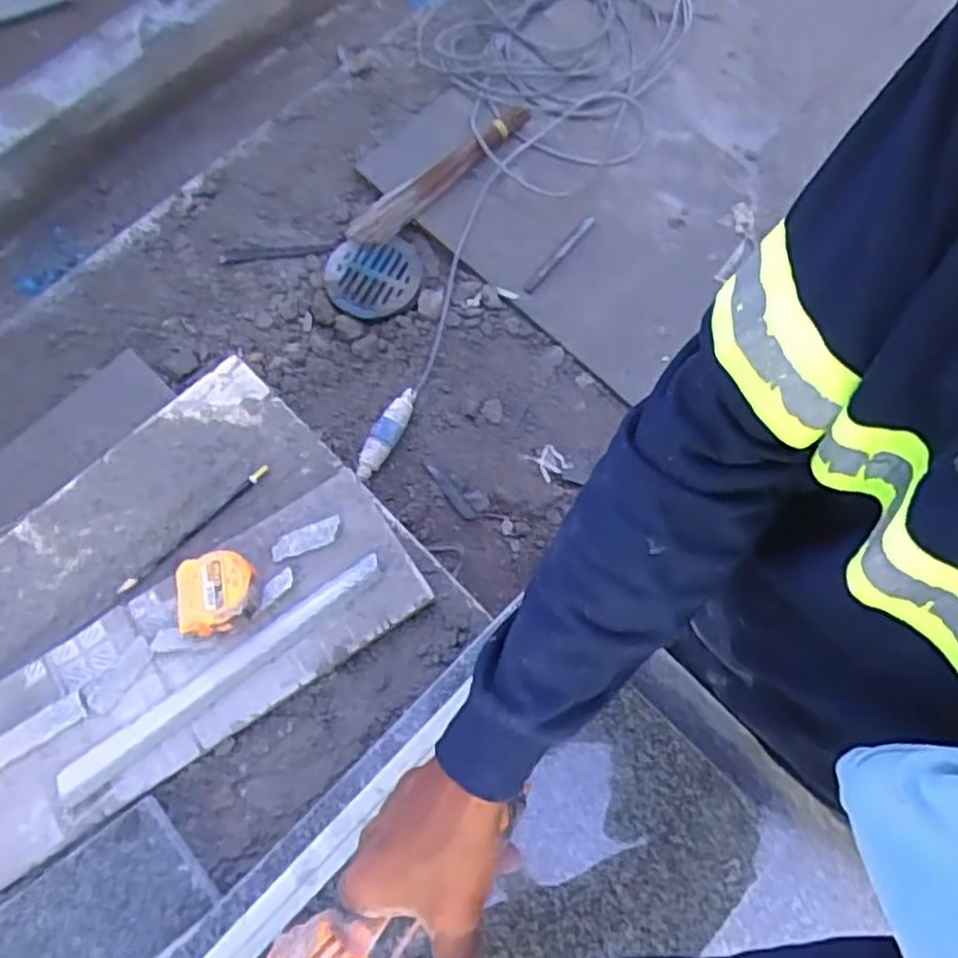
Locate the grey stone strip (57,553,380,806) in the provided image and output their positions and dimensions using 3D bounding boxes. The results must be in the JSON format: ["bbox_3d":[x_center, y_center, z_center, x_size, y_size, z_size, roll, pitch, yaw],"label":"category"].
[{"bbox_3d":[-0.188,0.142,0.560,0.267,0.021,0.023,-37,78,-9],"label":"grey stone strip"}]

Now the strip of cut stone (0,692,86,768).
[{"bbox_3d":[-0.344,0.197,0.538,0.125,0.011,0.018,-32,76,-10],"label":"strip of cut stone"}]

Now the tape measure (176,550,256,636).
[{"bbox_3d":[-0.196,0.087,0.574,0.061,0.044,0.061,-12,74,-5],"label":"tape measure"}]

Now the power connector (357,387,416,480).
[{"bbox_3d":[-0.177,-0.088,1.439,0.053,0.040,0.203,26,74,6],"label":"power connector"}]

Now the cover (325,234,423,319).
[{"bbox_3d":[-0.215,-0.412,1.541,0.193,0.024,0.153,-10,93,2],"label":"cover"}]

